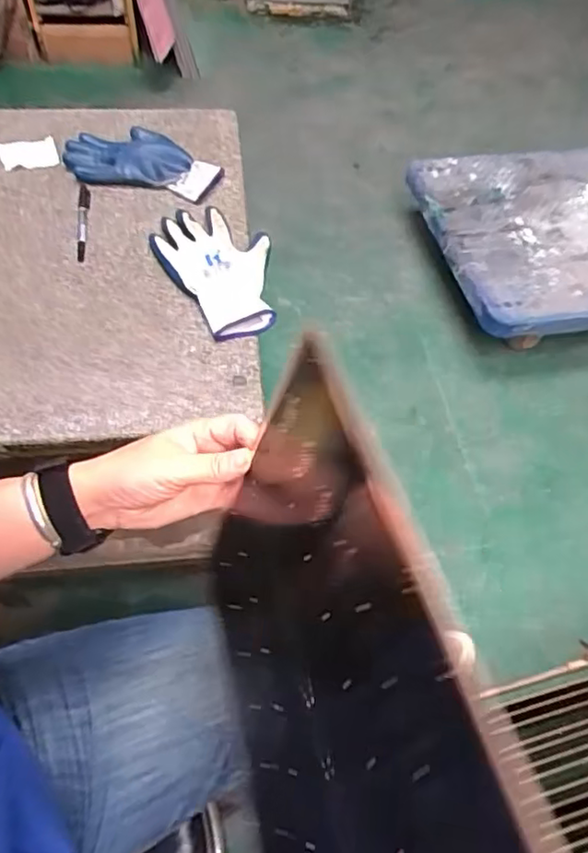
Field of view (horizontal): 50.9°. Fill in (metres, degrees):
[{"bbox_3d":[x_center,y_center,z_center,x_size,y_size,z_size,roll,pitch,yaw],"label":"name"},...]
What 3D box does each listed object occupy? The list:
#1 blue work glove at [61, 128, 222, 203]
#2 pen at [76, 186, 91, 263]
[{"bbox_3d":[-0.212,-0.384,0.884,0.212,0.023,0.130,11,57,3],"label":"blue work glove"},{"bbox_3d":[-0.278,-0.272,0.815,0.015,0.007,0.148,-6,58,-6],"label":"pen"}]

